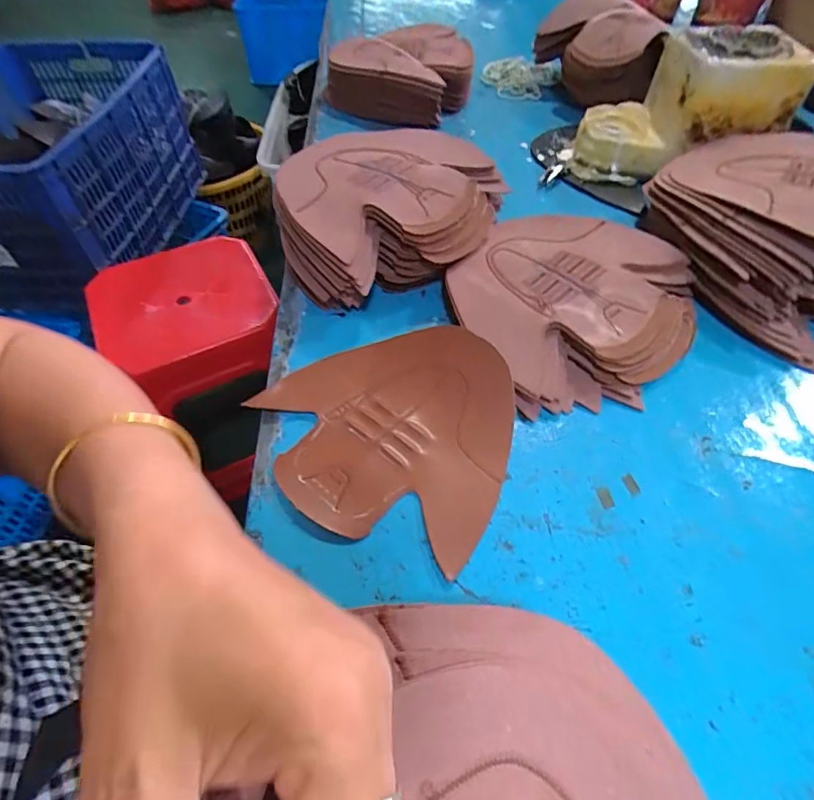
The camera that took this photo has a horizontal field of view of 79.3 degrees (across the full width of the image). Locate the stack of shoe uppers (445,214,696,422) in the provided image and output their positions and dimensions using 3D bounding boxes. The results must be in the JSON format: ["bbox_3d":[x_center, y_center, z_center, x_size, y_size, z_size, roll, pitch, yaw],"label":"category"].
[{"bbox_3d":[0.127,-0.077,0.391,0.175,0.039,0.191,34,60,24],"label":"stack of shoe uppers"}]

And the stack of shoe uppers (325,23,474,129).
[{"bbox_3d":[-0.002,-0.449,0.671,0.206,0.070,0.220,-12,53,-9],"label":"stack of shoe uppers"}]

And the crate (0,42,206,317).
[{"bbox_3d":[-0.790,-0.531,1.086,0.489,0.271,0.614,0,52,2],"label":"crate"}]

